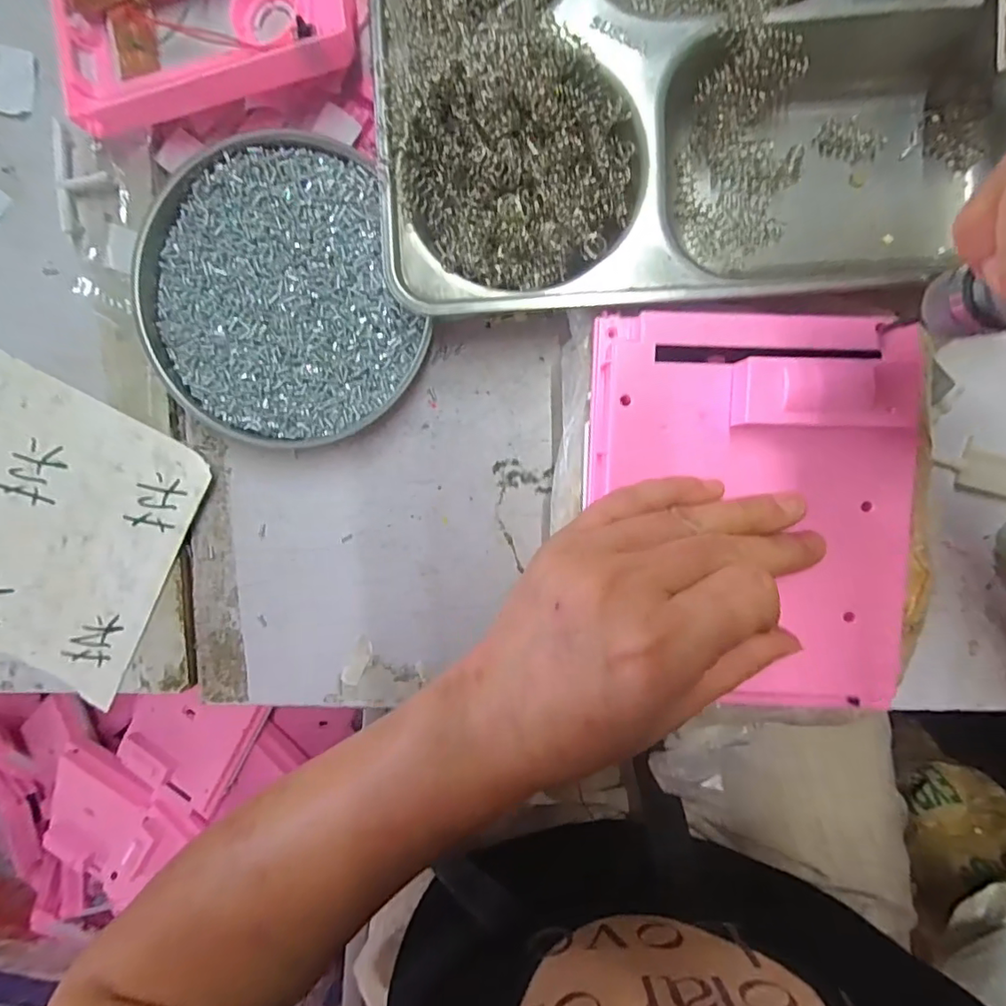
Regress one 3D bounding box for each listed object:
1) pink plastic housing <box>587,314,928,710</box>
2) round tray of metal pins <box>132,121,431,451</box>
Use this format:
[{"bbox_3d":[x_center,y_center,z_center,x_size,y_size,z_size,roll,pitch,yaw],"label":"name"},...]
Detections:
[{"bbox_3d":[0.099,0.006,0.217,0.126,0.024,0.155,1,97,3],"label":"pink plastic housing"},{"bbox_3d":[-0.106,-0.095,0.263,0.122,0.021,0.132,0,97,3],"label":"round tray of metal pins"}]

